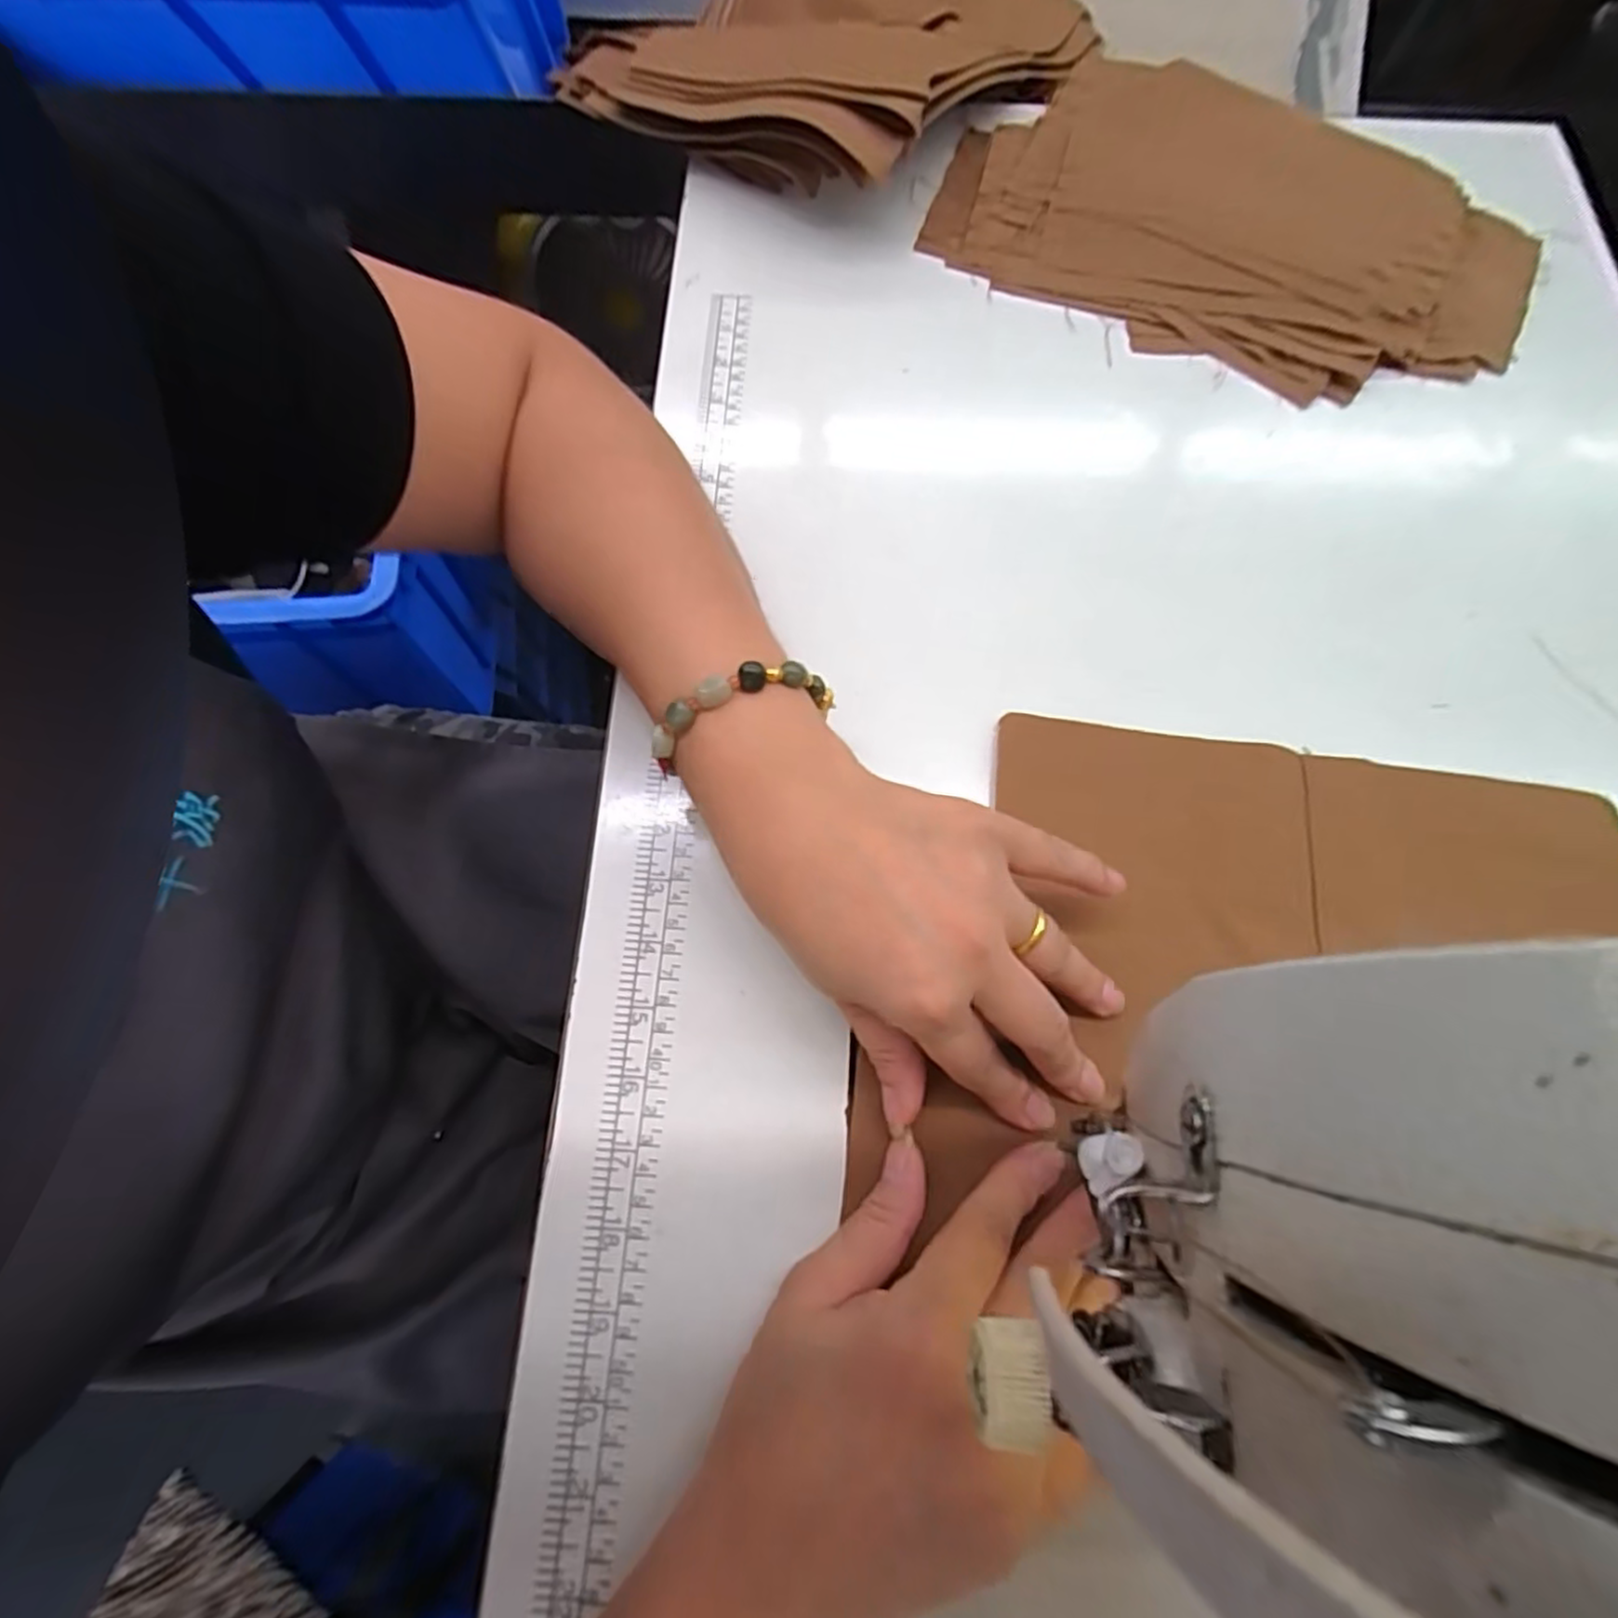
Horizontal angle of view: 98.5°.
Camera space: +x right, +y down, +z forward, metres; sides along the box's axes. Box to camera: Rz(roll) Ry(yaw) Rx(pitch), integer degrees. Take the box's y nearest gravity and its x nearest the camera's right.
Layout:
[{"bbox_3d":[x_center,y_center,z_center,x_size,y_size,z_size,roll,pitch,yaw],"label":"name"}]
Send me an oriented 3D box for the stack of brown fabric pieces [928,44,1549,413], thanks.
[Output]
[{"bbox_3d":[0.237,-0.329,0.392,0.315,0.028,0.174,28,74,9],"label":"stack of brown fabric pieces"}]

